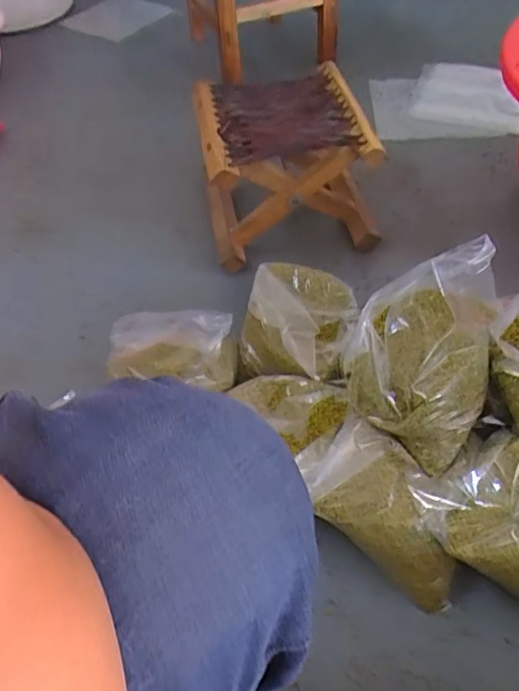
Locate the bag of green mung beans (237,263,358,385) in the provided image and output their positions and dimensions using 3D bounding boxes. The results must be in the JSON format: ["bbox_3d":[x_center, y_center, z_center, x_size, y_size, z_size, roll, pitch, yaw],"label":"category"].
[{"bbox_3d":[0.051,-0.023,0.734,0.143,0.081,0.146,13,54,15],"label":"bag of green mung beans"}]

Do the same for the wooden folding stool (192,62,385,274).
[{"bbox_3d":[0.042,-0.285,0.903,0.255,0.180,0.235,-9,51,-3],"label":"wooden folding stool"}]

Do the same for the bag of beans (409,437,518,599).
[{"bbox_3d":[0.245,0.178,0.542,0.133,0.118,0.169,-31,55,-19],"label":"bag of beans"}]

